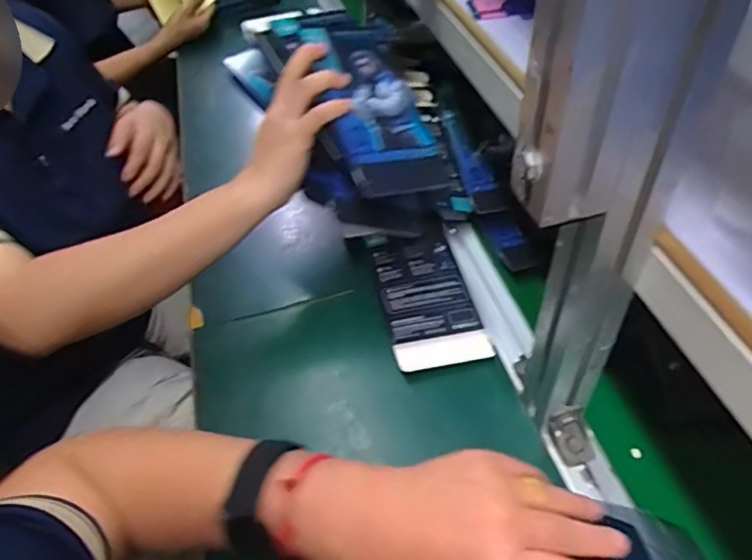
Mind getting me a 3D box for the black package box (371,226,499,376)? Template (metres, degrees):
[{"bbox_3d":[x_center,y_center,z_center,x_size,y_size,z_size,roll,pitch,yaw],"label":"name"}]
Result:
[{"bbox_3d":[0.051,0.017,0.582,0.092,0.021,0.172,-12,48,-7],"label":"black package box"}]

